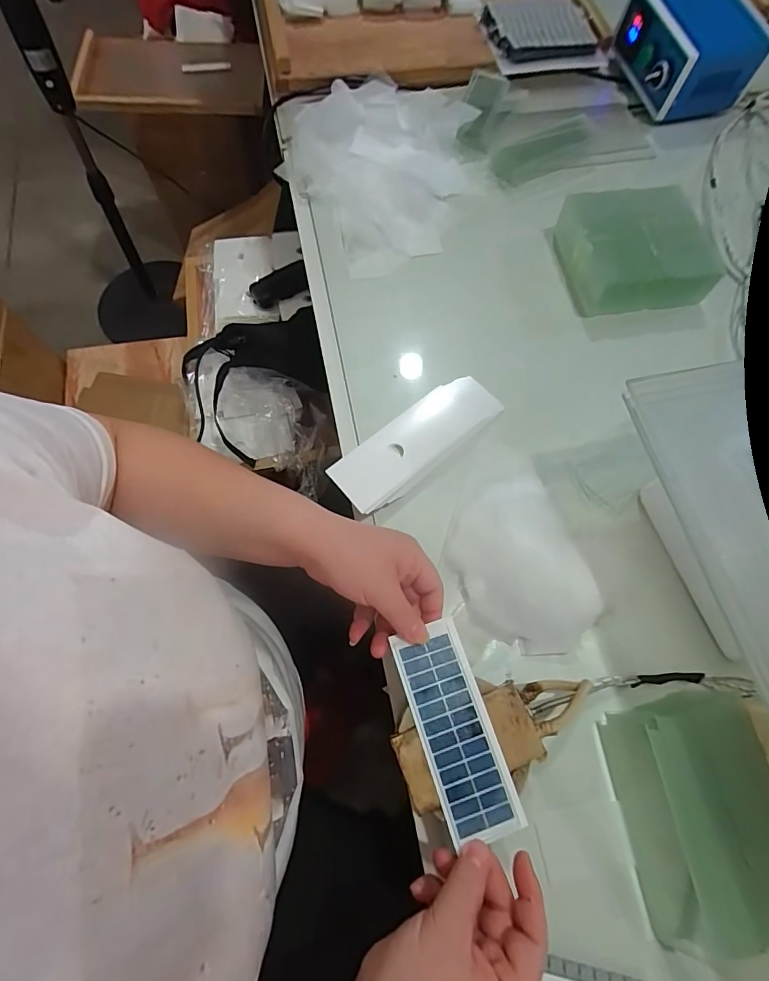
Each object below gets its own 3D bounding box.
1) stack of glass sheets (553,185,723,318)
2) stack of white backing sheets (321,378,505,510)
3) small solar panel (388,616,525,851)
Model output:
[{"bbox_3d":[0.280,-0.276,0.503,0.142,0.053,0.138,-7,71,-5],"label":"stack of glass sheets"},{"bbox_3d":[0.032,-0.048,0.425,0.178,0.021,0.057,-38,76,-14],"label":"stack of white backing sheets"},{"bbox_3d":[0.051,0.172,0.320,0.052,0.004,0.137,-16,70,-8],"label":"small solar panel"}]

